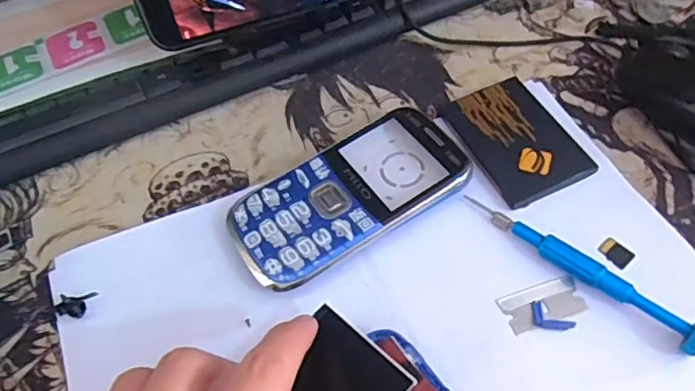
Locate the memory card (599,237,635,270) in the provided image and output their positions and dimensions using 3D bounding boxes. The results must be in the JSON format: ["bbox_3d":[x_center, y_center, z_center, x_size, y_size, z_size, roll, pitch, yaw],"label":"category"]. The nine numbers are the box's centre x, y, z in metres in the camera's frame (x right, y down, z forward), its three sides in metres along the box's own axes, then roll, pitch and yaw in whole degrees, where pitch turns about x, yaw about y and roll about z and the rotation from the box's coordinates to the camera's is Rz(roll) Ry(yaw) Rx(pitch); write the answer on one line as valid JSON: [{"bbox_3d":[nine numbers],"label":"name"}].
[{"bbox_3d":[0.131,0.028,0.273,0.011,0.004,0.015,-43,65,-13],"label":"memory card"}]

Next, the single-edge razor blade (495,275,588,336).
[{"bbox_3d":[0.090,0.050,0.259,0.037,0.004,0.018,-16,59,-6],"label":"single-edge razor blade"}]

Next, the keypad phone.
[{"bbox_3d":[0.001,-0.002,0.291,0.122,0.012,0.062,-33,59,-15],"label":"keypad phone"}]

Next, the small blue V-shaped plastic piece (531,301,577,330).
[{"bbox_3d":[0.091,0.056,0.254,0.020,0.004,0.011,35,66,25],"label":"small blue V-shaped plastic piece"}]

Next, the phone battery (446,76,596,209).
[{"bbox_3d":[0.093,-0.032,0.310,0.054,0.005,0.076,-23,60,-9],"label":"phone battery"}]

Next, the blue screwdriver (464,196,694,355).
[{"bbox_3d":[0.108,0.032,0.263,0.116,0.014,0.013,35,66,25],"label":"blue screwdriver"}]

